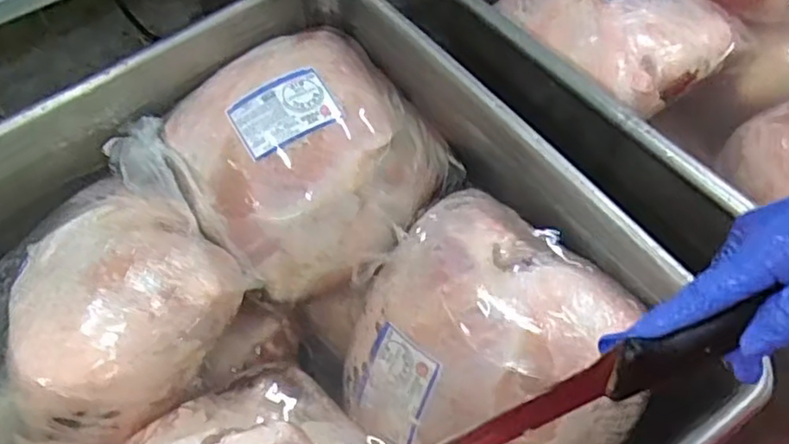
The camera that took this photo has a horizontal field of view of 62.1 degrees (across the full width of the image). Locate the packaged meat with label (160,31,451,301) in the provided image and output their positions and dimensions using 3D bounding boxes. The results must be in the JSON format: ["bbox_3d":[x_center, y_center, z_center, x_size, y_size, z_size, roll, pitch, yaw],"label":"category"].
[{"bbox_3d":[-0.095,-0.078,0.731,0.269,0.120,0.265,-2,57,3],"label":"packaged meat with label"}]

